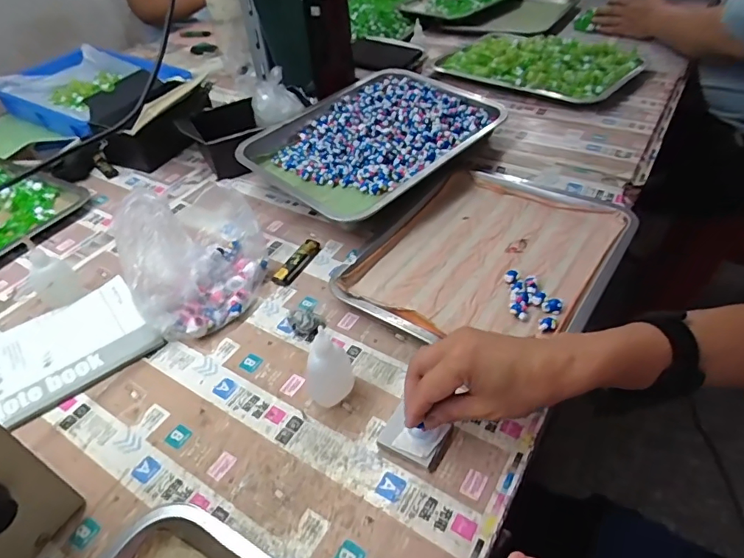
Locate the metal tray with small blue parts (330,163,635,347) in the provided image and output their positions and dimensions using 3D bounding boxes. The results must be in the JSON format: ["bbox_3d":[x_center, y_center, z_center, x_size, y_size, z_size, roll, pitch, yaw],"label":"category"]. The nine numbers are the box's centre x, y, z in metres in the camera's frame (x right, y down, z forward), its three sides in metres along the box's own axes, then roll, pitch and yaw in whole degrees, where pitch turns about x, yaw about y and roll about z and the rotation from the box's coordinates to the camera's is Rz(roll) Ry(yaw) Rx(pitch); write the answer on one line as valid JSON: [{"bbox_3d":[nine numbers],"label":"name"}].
[{"bbox_3d":[0.135,-0.030,0.569,0.258,0.034,0.298,23,50,28],"label":"metal tray with small blue parts"}]

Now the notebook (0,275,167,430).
[{"bbox_3d":[-0.340,0.077,0.522,0.181,0.014,0.139,-33,49,-26],"label":"notebook"}]

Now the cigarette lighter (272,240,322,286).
[{"bbox_3d":[-0.092,-0.022,0.601,0.019,0.014,0.081,17,47,23],"label":"cigarette lighter"}]

